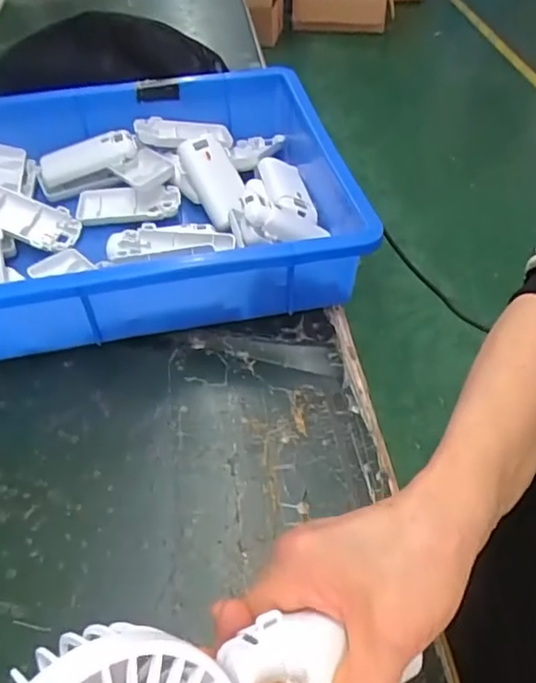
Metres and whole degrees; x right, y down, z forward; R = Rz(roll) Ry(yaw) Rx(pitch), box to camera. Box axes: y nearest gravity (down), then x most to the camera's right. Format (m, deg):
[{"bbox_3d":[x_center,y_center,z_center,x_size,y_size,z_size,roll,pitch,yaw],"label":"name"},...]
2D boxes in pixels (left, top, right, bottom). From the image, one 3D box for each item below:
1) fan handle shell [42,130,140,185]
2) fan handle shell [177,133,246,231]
[{"bbox_3d":[-0.174,-0.177,0.559,0.095,0.018,0.043,-15,76,6],"label":"fan handle shell"},{"bbox_3d":[-0.049,-0.147,0.531,0.042,0.024,0.096,-20,83,-16],"label":"fan handle shell"}]

